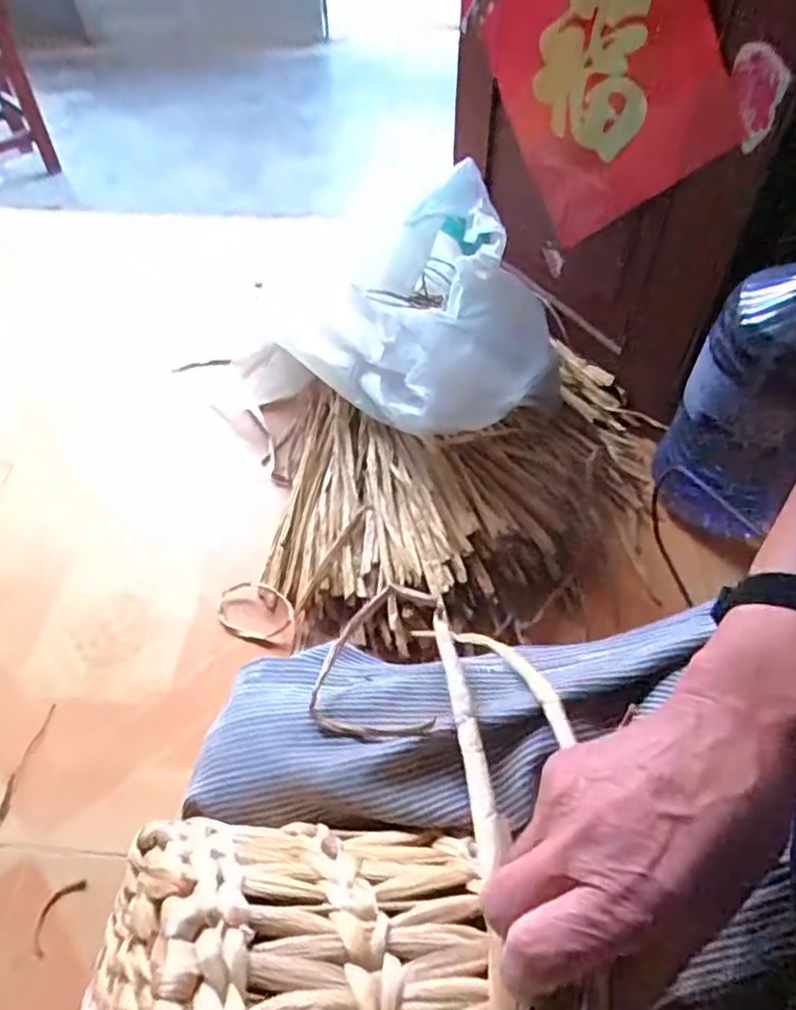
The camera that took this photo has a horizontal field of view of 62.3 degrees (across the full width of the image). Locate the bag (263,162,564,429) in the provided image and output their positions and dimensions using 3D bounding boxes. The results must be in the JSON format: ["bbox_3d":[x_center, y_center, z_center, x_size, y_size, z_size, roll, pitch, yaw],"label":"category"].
[{"bbox_3d":[0.057,-0.317,1.064,0.381,0.282,0.351,-33,58,-25],"label":"bag"}]

